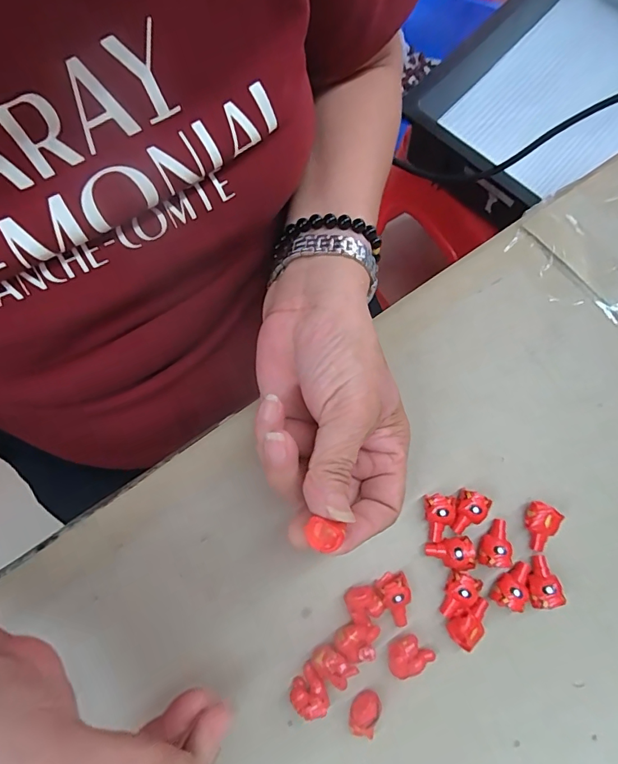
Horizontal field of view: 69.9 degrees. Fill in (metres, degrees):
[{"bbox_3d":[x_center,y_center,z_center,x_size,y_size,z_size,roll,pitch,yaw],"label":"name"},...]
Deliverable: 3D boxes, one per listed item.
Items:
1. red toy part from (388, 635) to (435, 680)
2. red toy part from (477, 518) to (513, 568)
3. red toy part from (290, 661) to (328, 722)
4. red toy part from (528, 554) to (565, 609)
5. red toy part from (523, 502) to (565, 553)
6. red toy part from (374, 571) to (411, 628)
[{"bbox_3d":[0.052,0.144,0.233,0.022,0.015,0.019,-36,78,-8],"label":"red toy part"},{"bbox_3d":[0.102,0.088,0.242,0.016,0.011,0.024,8,76,3],"label":"red toy part"},{"bbox_3d":[-0.001,0.159,0.228,0.017,0.013,0.022,-19,76,-4],"label":"red toy part"},{"bbox_3d":[0.125,0.107,0.237,0.015,0.011,0.025,-5,76,0],"label":"red toy part"},{"bbox_3d":[0.126,0.079,0.243,0.016,0.015,0.025,14,76,5],"label":"red toy part"},{"bbox_3d":[0.047,0.118,0.238,0.016,0.014,0.027,-19,76,-4],"label":"red toy part"}]

